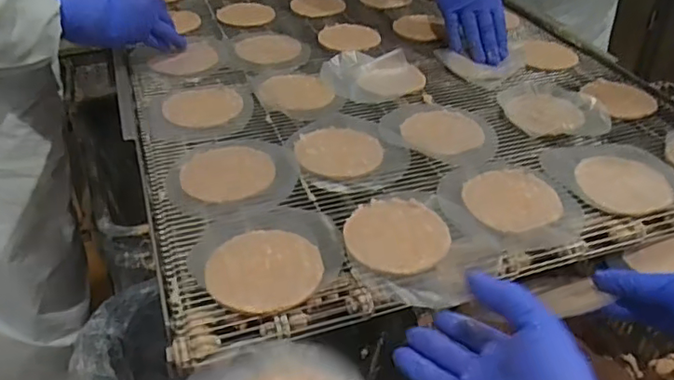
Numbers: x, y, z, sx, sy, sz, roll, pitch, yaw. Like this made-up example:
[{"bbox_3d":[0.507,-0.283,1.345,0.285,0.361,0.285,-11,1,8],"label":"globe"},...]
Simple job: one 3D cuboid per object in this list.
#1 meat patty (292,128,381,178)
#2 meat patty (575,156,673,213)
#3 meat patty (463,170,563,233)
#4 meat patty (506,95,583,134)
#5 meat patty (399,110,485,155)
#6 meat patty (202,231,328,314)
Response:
[{"bbox_3d":[0.001,-0.041,0.567,0.084,0.008,0.077,-7,33,-9],"label":"meat patty"},{"bbox_3d":[0.270,-0.005,0.533,0.084,0.018,0.067,11,35,18],"label":"meat patty"},{"bbox_3d":[0.157,0.008,0.510,0.084,0.011,0.075,-13,35,-18],"label":"meat patty"},{"bbox_3d":[0.232,-0.085,0.634,0.080,0.013,0.079,11,35,18],"label":"meat patty"},{"bbox_3d":[0.113,-0.063,0.607,0.084,0.016,0.069,5,33,9],"label":"meat patty"},{"bbox_3d":[-0.055,0.058,0.433,0.085,0.007,0.083,-1,33,0],"label":"meat patty"}]

